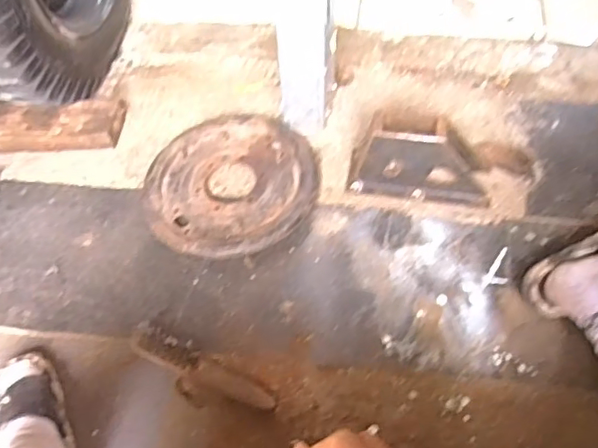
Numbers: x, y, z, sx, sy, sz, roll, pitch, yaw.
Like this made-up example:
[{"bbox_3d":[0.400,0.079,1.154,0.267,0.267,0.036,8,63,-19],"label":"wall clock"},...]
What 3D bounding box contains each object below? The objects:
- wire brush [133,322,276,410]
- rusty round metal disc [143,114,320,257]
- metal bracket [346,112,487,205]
[{"bbox_3d":[-0.146,0.213,0.826,0.231,0.043,0.066,23,59,18],"label":"wire brush"},{"bbox_3d":[-0.118,-0.074,1.015,0.295,0.045,0.295,-1,58,2],"label":"rusty round metal disc"},{"bbox_3d":[0.210,-0.116,0.983,0.242,0.129,0.082,7,55,8],"label":"metal bracket"}]

